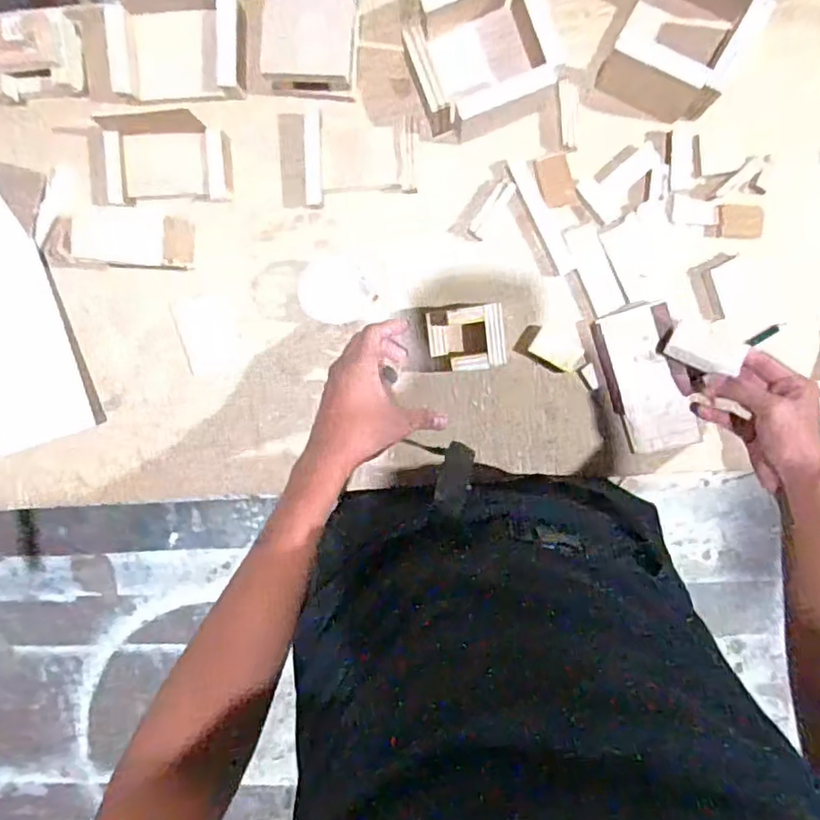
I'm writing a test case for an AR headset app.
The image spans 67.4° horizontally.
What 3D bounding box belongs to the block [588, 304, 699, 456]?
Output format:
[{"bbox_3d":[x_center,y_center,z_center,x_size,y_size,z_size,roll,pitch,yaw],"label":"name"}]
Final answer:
[{"bbox_3d":[0.247,-0.031,0.648,0.074,0.025,0.150,-16,98,5],"label":"block"}]

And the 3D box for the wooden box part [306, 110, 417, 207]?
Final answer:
[{"bbox_3d":[-0.051,-0.255,0.627,0.110,0.029,0.082,-2,99,3],"label":"wooden box part"}]

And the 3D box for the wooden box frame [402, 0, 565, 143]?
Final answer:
[{"bbox_3d":[0.065,-0.341,0.583,0.133,0.065,0.125,-19,98,6],"label":"wooden box frame"}]

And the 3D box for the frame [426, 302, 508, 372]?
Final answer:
[{"bbox_3d":[0.059,-0.075,0.637,0.077,0.055,0.062,-7,99,4],"label":"frame"}]

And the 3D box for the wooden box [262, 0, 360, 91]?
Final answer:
[{"bbox_3d":[-0.096,-0.360,0.591,0.089,0.060,0.097,9,100,1],"label":"wooden box"}]

